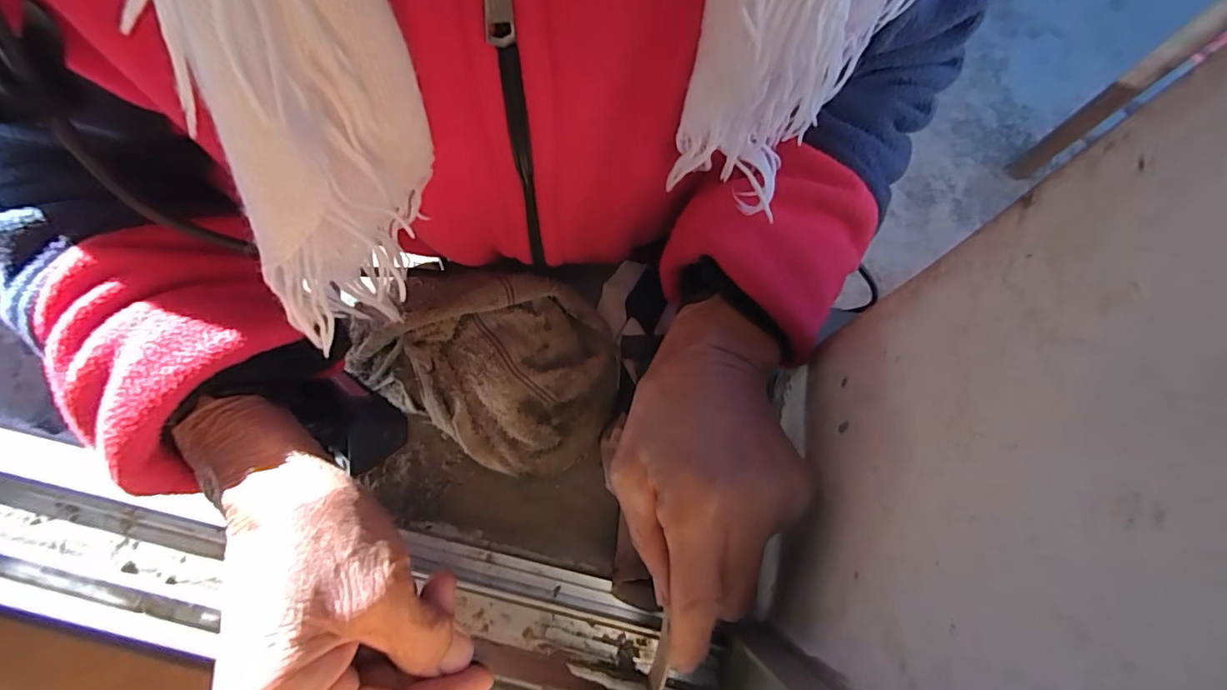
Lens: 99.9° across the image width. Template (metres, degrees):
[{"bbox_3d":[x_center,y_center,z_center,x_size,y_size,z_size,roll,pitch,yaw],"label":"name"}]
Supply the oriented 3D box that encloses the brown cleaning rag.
[{"bbox_3d":[-0.072,0.002,0.306,0.152,0.048,0.112,32,76,7],"label":"brown cleaning rag"}]

